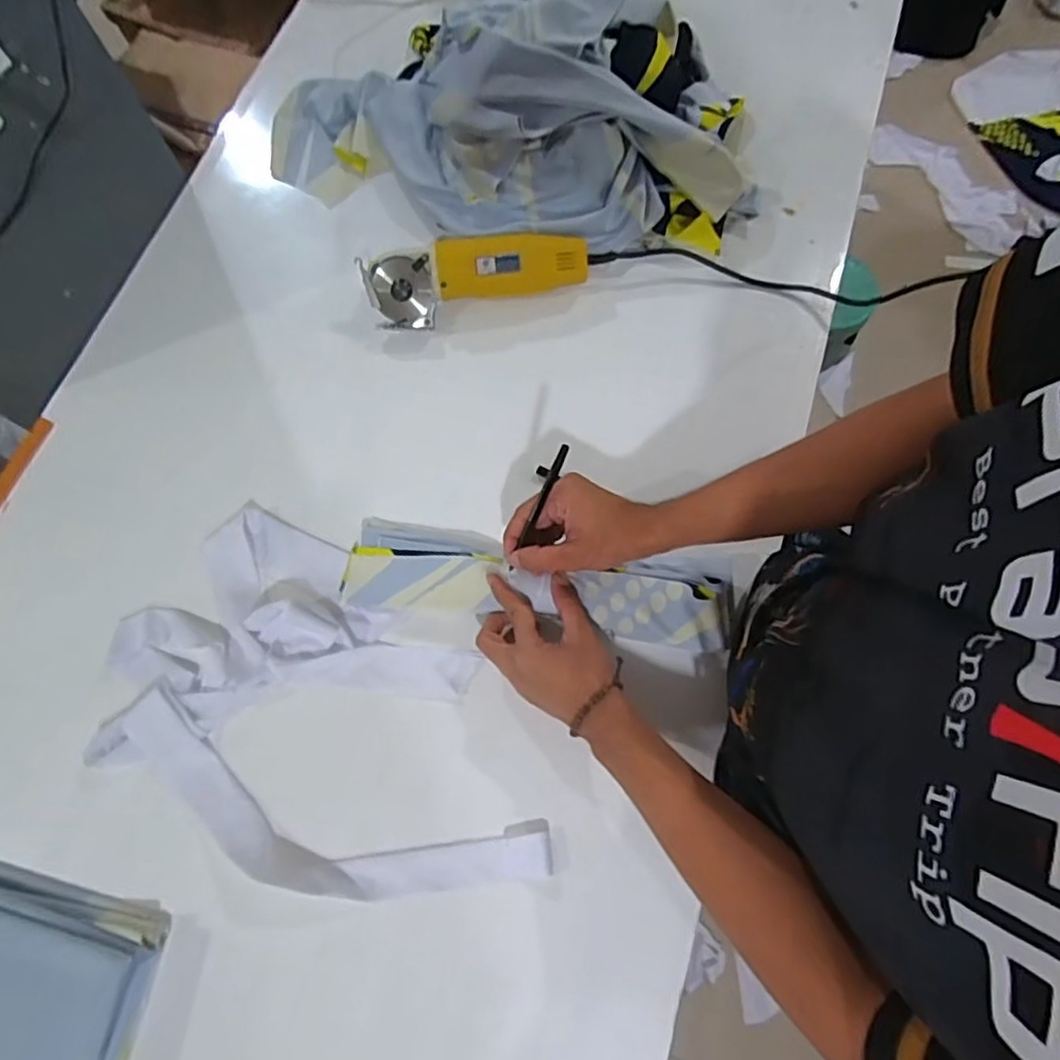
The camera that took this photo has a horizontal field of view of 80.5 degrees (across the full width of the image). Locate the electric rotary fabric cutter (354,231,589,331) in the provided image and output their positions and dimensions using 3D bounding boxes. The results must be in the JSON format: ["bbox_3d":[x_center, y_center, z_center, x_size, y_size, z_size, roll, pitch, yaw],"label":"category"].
[{"bbox_3d":[-0.057,-0.282,0.694,0.247,0.061,0.070,-12,72,-2],"label":"electric rotary fabric cutter"}]

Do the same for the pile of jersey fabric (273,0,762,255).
[{"bbox_3d":[-0.024,-0.512,0.731,0.581,0.146,0.326,11,73,6],"label":"pile of jersey fabric"}]

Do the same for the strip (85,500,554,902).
[{"bbox_3d":[-0.178,0.163,0.560,0.430,0.022,0.260,27,75,10],"label":"strip"}]

